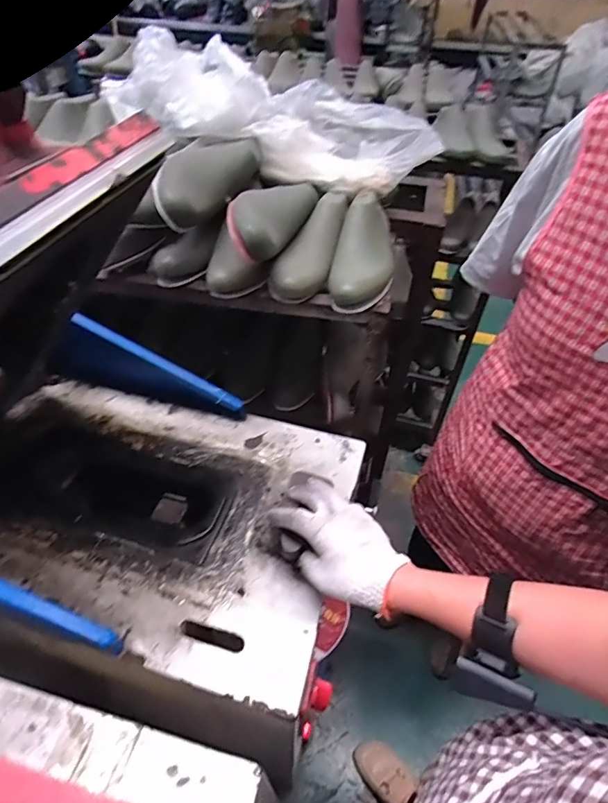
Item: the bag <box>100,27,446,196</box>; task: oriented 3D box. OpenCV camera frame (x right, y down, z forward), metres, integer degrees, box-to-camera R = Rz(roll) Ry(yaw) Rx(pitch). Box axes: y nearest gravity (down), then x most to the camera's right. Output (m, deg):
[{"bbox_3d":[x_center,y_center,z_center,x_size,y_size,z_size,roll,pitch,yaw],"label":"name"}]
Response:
[{"bbox_3d":[-0.047,-0.478,0.783,0.547,0.145,0.201,10,46,-12],"label":"bag"}]

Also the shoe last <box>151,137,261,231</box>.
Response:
[{"bbox_3d":[-0.132,-0.337,0.680,0.059,0.082,0.225,19,49,15],"label":"shoe last"}]

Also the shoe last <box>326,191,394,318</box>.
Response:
[{"bbox_3d":[0.099,-0.236,0.721,0.088,0.079,0.235,12,47,8],"label":"shoe last"}]

